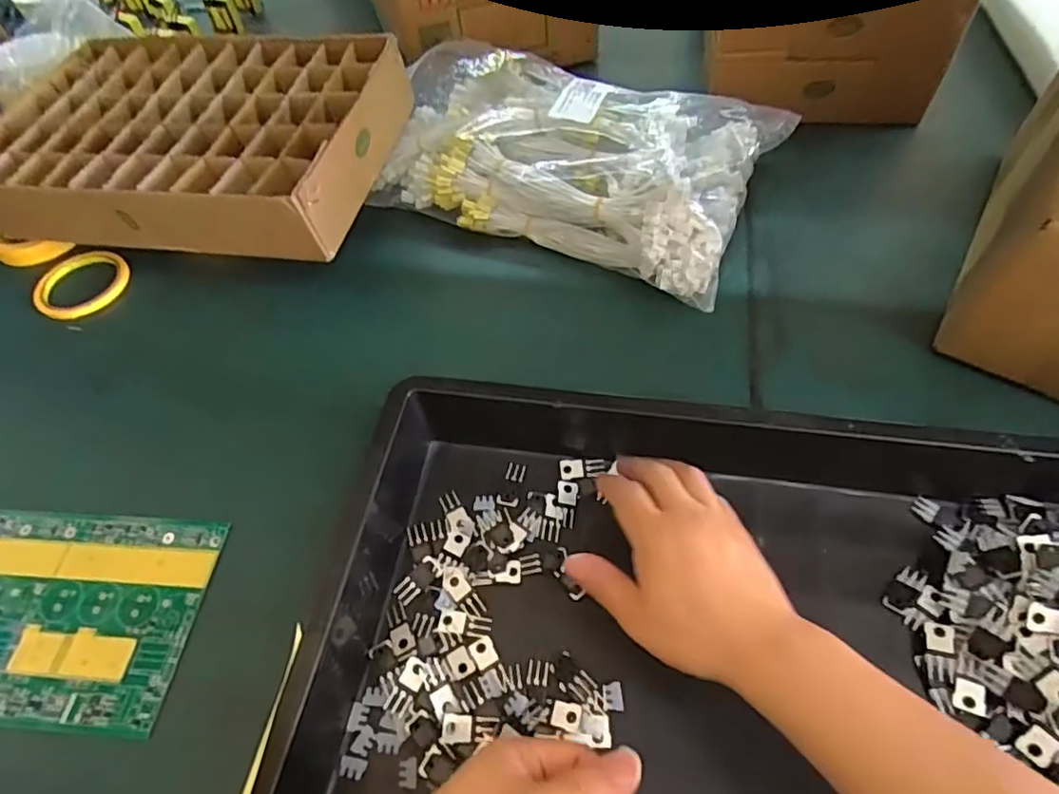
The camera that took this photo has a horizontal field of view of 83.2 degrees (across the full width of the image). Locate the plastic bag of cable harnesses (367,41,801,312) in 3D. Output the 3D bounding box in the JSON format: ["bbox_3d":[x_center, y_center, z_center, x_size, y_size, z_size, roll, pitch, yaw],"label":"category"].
[{"bbox_3d":[0.036,-0.258,0.629,0.399,0.093,0.238,21,59,17],"label":"plastic bag of cable harnesses"}]

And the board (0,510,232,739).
[{"bbox_3d":[-0.352,0.153,0.431,0.231,0.009,0.144,3,56,6],"label":"board"}]

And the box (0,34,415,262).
[{"bbox_3d":[-0.354,-0.272,0.615,0.412,0.077,0.269,8,56,9],"label":"box"}]

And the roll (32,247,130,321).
[{"bbox_3d":[-0.487,-0.124,0.645,0.104,0.011,0.092,30,63,22],"label":"roll"}]

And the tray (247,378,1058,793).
[{"bbox_3d":[0.141,0.173,0.344,0.555,0.081,0.407,4,56,7],"label":"tray"}]

